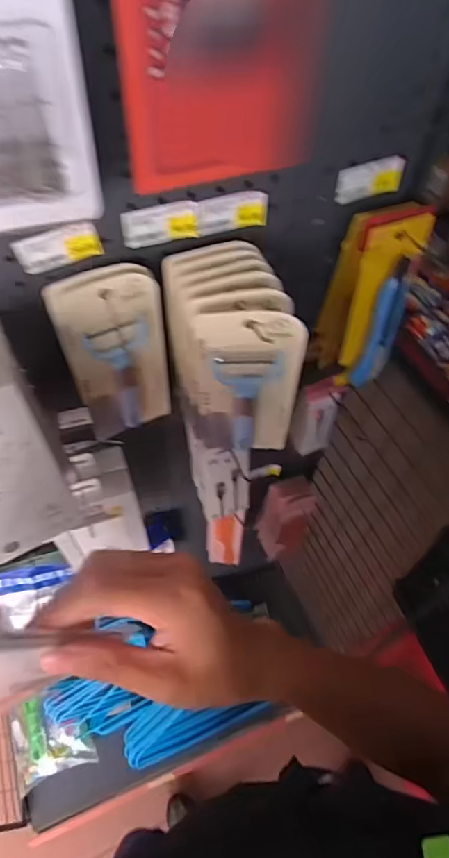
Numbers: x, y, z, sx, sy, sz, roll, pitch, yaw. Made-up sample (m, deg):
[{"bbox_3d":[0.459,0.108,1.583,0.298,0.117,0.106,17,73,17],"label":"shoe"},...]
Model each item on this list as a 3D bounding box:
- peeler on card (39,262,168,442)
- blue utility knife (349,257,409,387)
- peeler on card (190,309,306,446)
[{"bbox_3d":[-0.099,-0.062,0.473,0.091,0.205,0.021,-19,58,-14],"label":"peeler on card"},{"bbox_3d":[0.172,-0.107,0.531,0.032,0.153,0.031,26,59,15],"label":"blue utility knife"},{"bbox_3d":[0.019,-0.031,0.458,0.094,0.202,0.027,0,56,-1],"label":"peeler on card"}]

